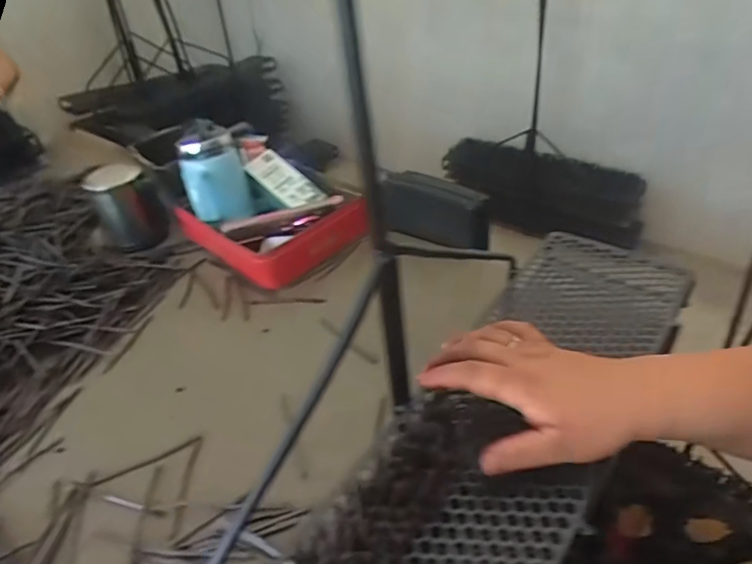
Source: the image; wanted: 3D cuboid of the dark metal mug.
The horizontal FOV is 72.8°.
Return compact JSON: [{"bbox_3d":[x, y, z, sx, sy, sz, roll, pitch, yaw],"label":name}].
[{"bbox_3d":[-0.382,-0.121,0.786,0.090,0.118,0.105,-26,42,-24],"label":"dark metal mug"}]

